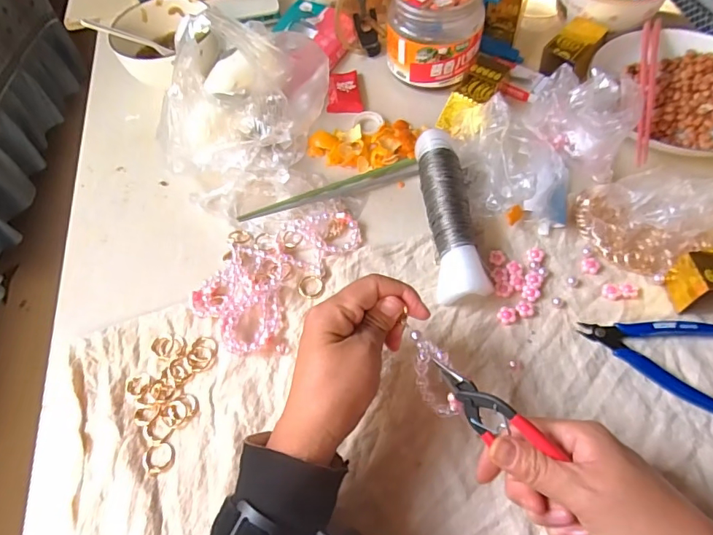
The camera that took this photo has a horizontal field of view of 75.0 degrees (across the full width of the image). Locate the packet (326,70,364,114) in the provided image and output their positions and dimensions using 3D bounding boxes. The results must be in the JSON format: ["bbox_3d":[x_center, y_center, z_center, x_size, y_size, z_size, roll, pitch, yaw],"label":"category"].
[{"bbox_3d":[-0.013,-0.216,0.570,0.041,0.012,0.071,-1,58,4],"label":"packet"}]

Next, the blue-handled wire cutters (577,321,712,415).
[{"bbox_3d":[0.248,0.067,0.384,0.115,0.012,0.075,17,61,14],"label":"blue-handled wire cutters"}]

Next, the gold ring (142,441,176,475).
[{"bbox_3d":[-0.157,0.150,0.370,0.025,0.004,0.025,-2,58,3],"label":"gold ring"}]

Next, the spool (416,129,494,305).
[{"bbox_3d":[0.091,-0.055,0.450,0.047,0.047,0.179,-5,58,1],"label":"spool"}]

